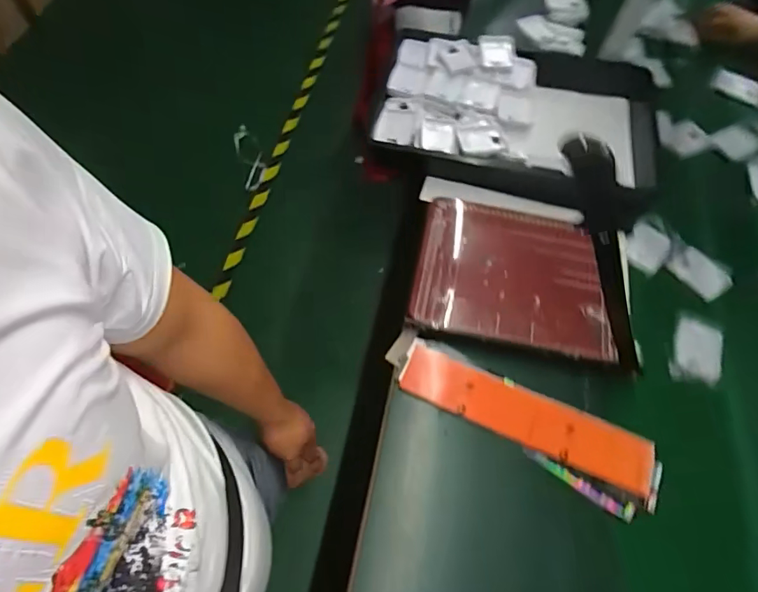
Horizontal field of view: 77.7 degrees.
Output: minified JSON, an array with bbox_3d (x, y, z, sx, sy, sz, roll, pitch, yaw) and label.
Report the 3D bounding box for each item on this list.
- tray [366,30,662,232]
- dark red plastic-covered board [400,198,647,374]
[{"bbox_3d":[0.287,-0.379,0.986,0.575,0.107,0.421,13,62,3],"label":"tray"},{"bbox_3d":[0.236,-0.032,0.786,0.335,0.058,0.255,13,62,3],"label":"dark red plastic-covered board"}]

